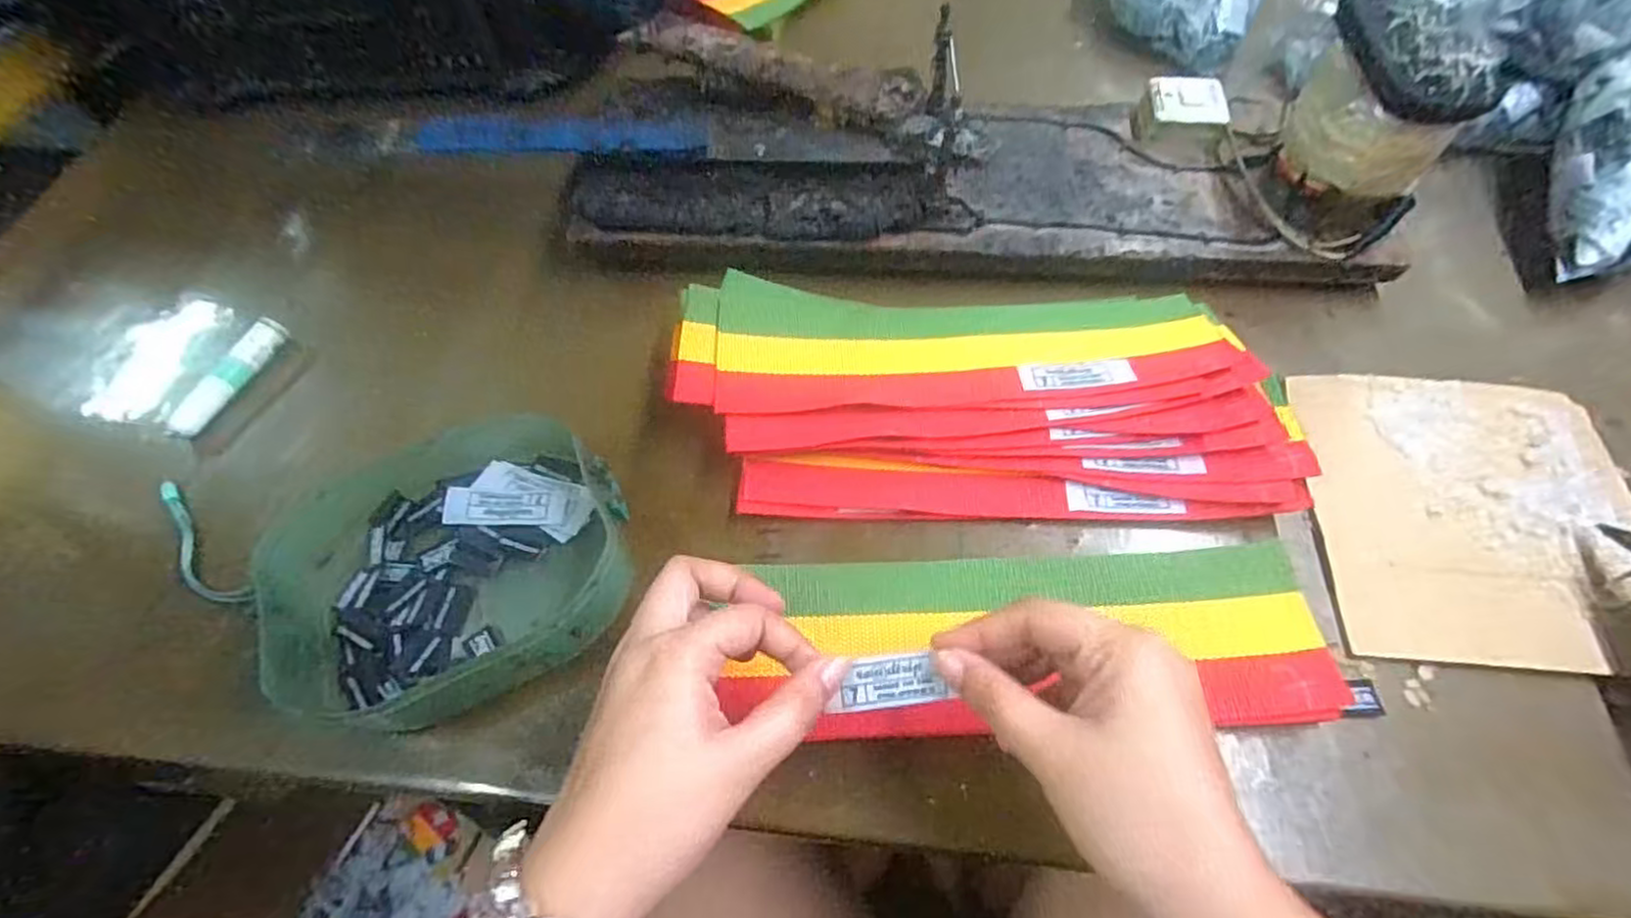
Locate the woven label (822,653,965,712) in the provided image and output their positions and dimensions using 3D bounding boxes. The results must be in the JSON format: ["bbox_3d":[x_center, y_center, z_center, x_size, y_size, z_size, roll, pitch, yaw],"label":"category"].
[{"bbox_3d":[0.029,0.089,0.276,0.046,0.004,0.020,-6,83,0],"label":"woven label"}]

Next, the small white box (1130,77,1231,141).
[{"bbox_3d":[0.243,-0.231,0.466,0.049,0.026,0.049,5,61,6],"label":"small white box"}]

